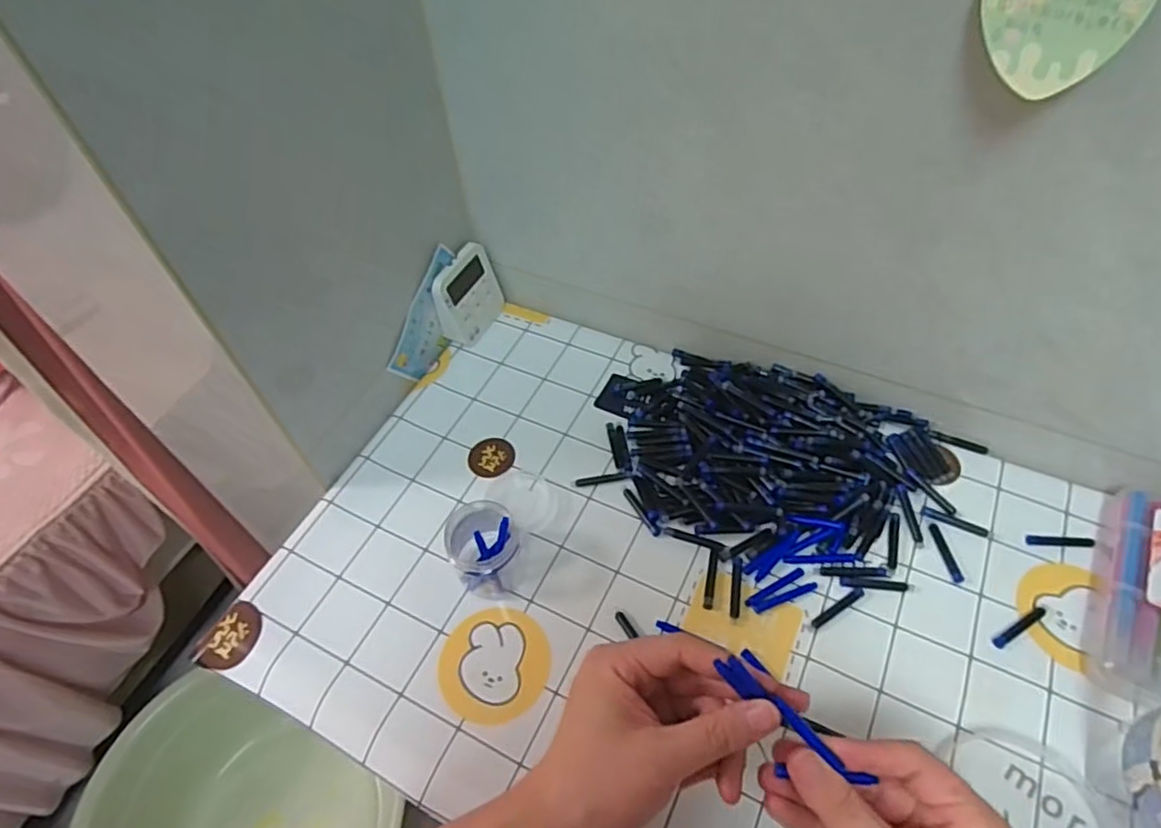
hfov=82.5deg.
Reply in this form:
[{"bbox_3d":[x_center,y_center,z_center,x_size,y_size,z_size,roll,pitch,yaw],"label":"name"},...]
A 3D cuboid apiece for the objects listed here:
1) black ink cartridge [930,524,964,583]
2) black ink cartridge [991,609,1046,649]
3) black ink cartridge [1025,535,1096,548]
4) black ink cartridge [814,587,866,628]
[{"bbox_3d":[0.270,0.102,0.490,0.008,0.004,0.045,-9,53,-4],"label":"black ink cartridge"},{"bbox_3d":[0.304,0.147,0.457,0.048,0.004,0.009,-26,56,-16],"label":"black ink cartridge"},{"bbox_3d":[0.358,0.095,0.495,0.045,0.006,0.008,4,53,6],"label":"black ink cartridge"},{"bbox_3d":[0.184,0.137,0.471,0.047,0.004,0.008,-28,56,-17],"label":"black ink cartridge"}]

